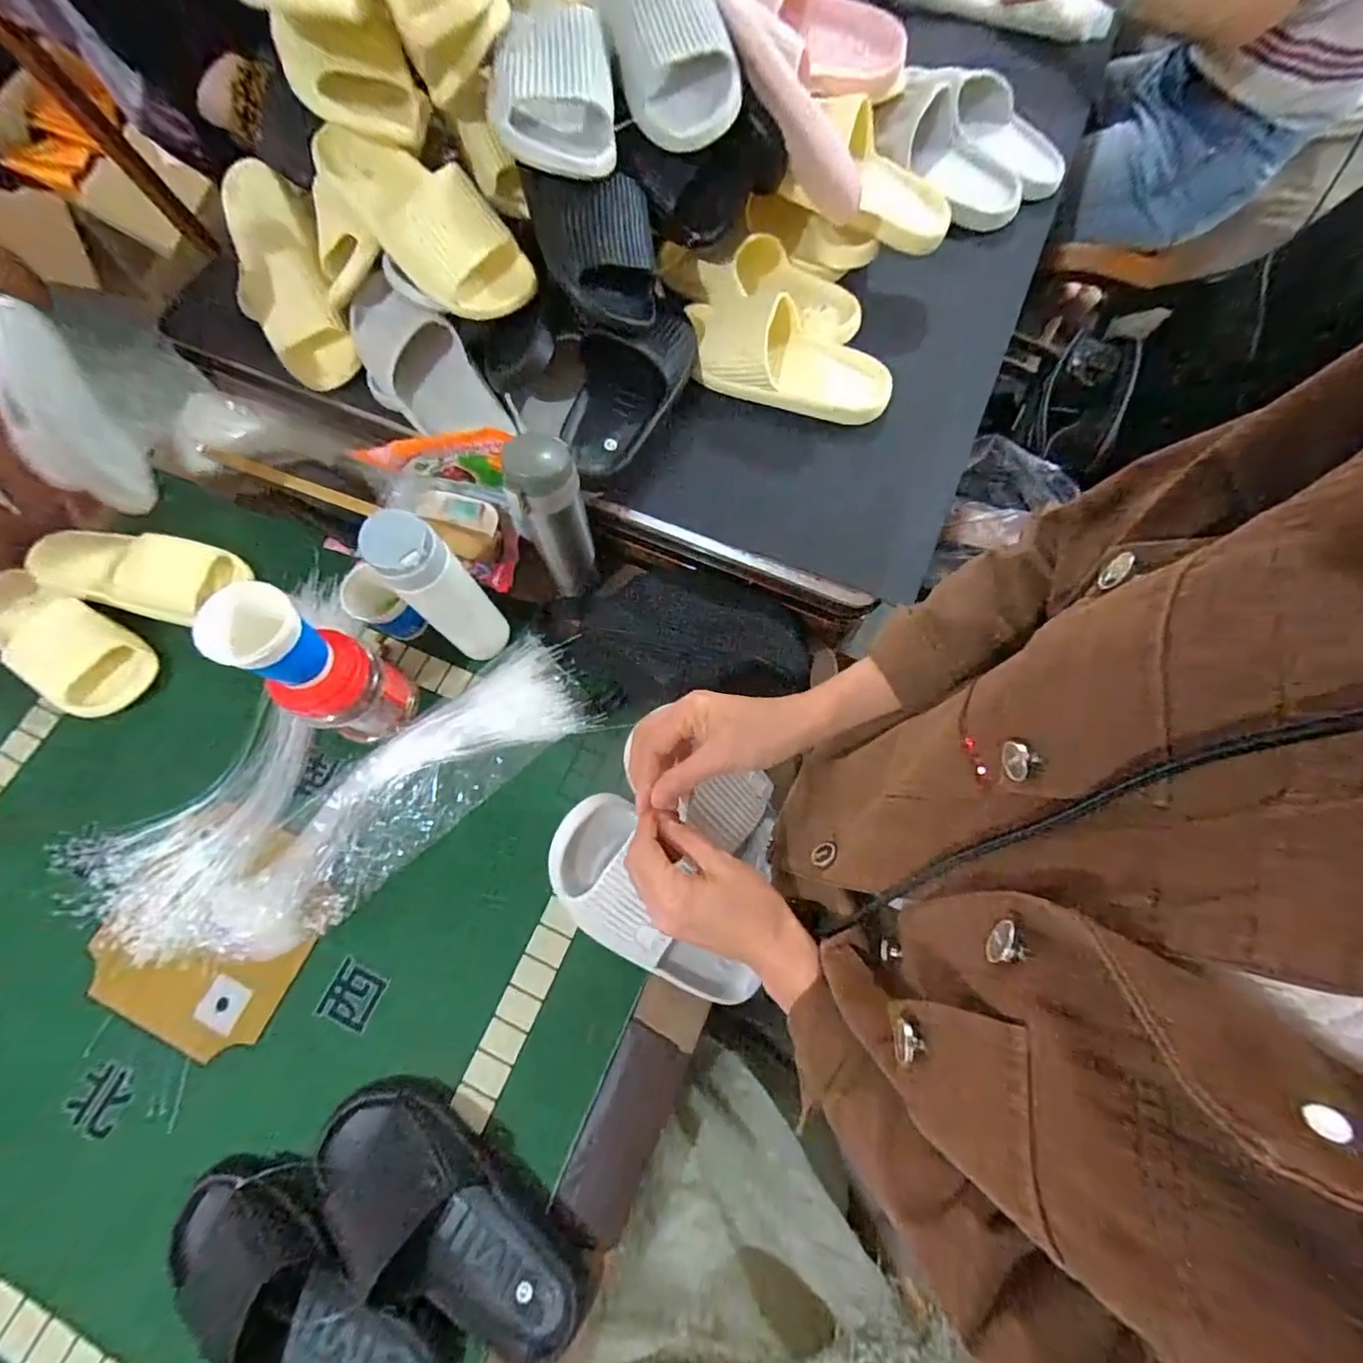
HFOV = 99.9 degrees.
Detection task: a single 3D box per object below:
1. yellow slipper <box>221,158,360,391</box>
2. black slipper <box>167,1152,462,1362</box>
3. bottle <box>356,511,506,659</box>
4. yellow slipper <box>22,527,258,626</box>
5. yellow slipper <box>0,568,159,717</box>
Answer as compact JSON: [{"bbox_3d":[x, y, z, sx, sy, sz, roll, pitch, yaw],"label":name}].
[{"bbox_3d":[-0.471,-0.478,0.661,0.111,0.075,0.260,-19,93,-5],"label":"yellow slipper"},{"bbox_3d":[-0.325,0.524,0.475,0.274,0.070,0.119,38,77,12],"label":"black slipper"},{"bbox_3d":[-0.241,-0.092,0.589,0.072,0.213,0.058,-39,76,-10],"label":"bottle"},{"bbox_3d":[-0.674,-0.137,0.718,0.240,0.067,0.106,9,73,4],"label":"yellow slipper"},{"bbox_3d":[-0.763,-0.057,0.688,0.267,0.066,0.117,33,76,11],"label":"yellow slipper"}]

